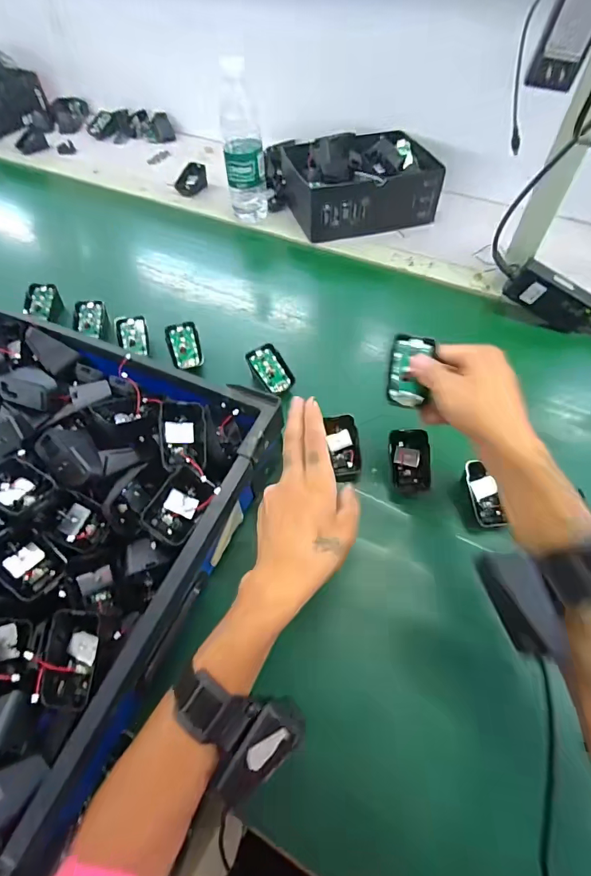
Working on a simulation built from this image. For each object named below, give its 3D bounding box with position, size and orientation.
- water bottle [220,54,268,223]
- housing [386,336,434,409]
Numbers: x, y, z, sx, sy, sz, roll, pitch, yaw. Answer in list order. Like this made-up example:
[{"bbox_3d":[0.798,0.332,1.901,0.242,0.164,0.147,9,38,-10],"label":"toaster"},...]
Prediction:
[{"bbox_3d":[-0.087,-0.487,0.673,0.066,0.200,0.065,-4,57,-1],"label":"water bottle"},{"bbox_3d":[0.109,-0.064,0.390,0.038,0.010,0.069,8,83,7],"label":"housing"}]

